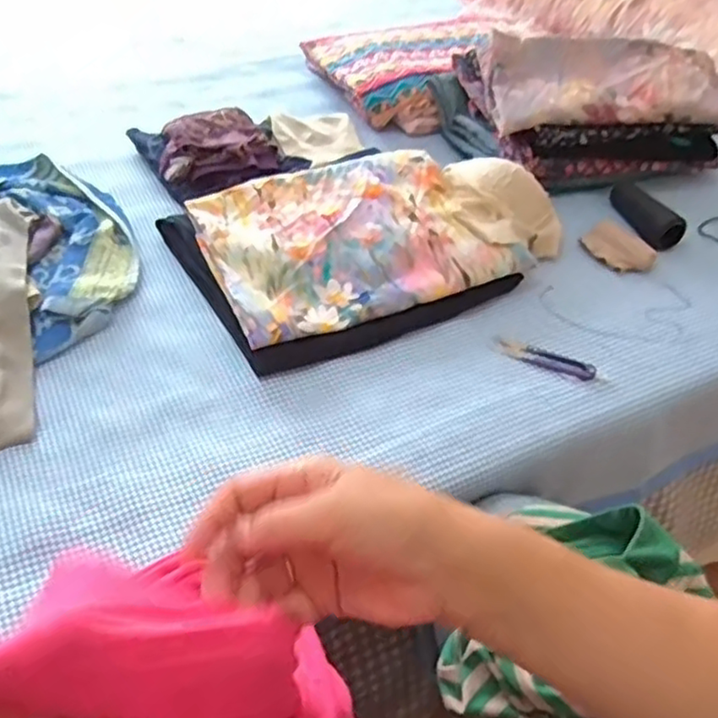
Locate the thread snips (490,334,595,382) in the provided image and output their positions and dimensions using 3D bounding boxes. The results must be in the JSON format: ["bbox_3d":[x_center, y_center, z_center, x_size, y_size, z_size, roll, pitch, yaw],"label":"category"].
[{"bbox_3d":[0.178,-0.003,0.653,0.100,0.005,0.025,18,47,12],"label":"thread snips"}]

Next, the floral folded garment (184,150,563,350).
[{"bbox_3d":[0.029,-0.140,0.711,0.396,0.049,0.218,-18,50,-21],"label":"floral folded garment"}]

